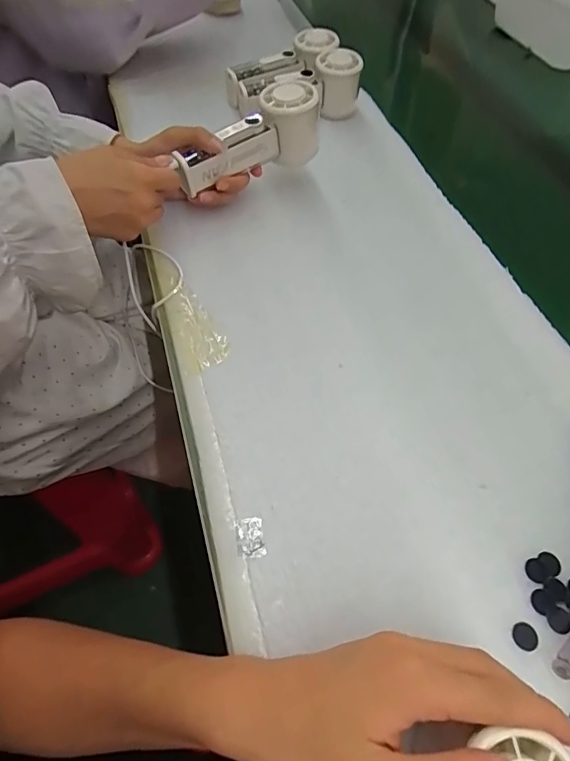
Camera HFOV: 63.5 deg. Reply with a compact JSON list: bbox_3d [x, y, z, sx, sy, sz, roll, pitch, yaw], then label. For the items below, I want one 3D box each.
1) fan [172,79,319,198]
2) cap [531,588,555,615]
[{"bbox_3d":[-0.035,-0.229,0.437,0.145,0.060,0.047,-34,66,-24],"label":"fan"},{"bbox_3d":[0.161,0.138,0.288,0.013,0.004,0.014,2,57,-4],"label":"cap"}]

